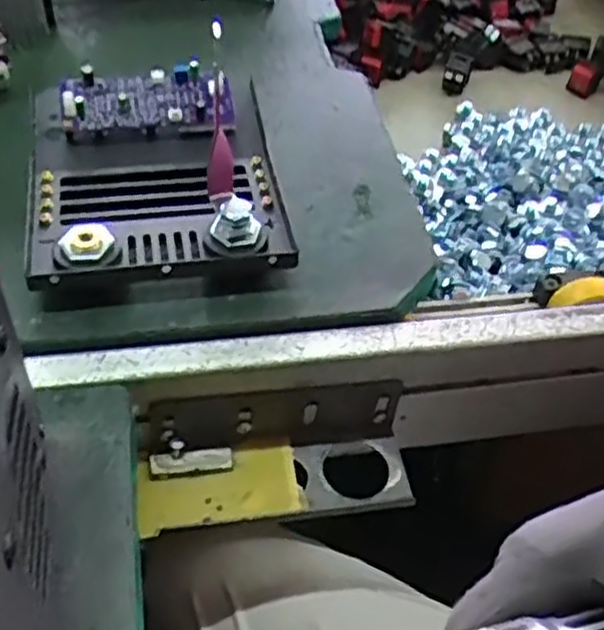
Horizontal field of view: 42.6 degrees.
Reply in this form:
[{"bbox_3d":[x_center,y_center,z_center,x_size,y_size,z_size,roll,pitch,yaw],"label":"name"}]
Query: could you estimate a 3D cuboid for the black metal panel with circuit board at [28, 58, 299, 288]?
[{"bbox_3d":[-0.093,-0.090,0.497,0.153,0.045,0.187,-8,50,-8],"label":"black metal panel with circuit board"}]

